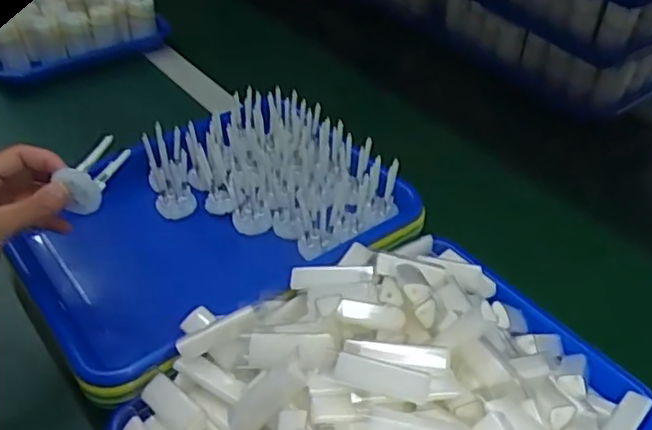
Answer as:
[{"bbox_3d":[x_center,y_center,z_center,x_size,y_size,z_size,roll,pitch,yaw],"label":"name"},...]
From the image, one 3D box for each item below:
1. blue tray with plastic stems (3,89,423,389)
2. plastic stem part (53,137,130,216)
[{"bbox_3d":[-0.108,-0.006,0.568,0.319,0.068,0.245,-26,48,-28],"label":"blue tray with plastic stems"},{"bbox_3d":[-0.179,-0.034,0.489,0.029,0.036,0.062,7,44,6],"label":"plastic stem part"}]

